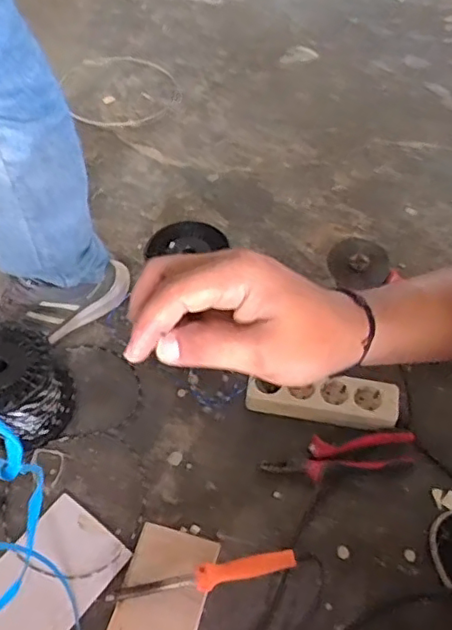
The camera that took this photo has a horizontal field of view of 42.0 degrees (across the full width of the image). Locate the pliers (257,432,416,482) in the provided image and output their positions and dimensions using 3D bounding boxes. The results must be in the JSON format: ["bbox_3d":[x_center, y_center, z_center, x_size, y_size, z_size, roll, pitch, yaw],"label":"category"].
[{"bbox_3d":[0.145,0.181,0.755,0.195,0.022,0.046,-9,55,-6],"label":"pliers"}]

